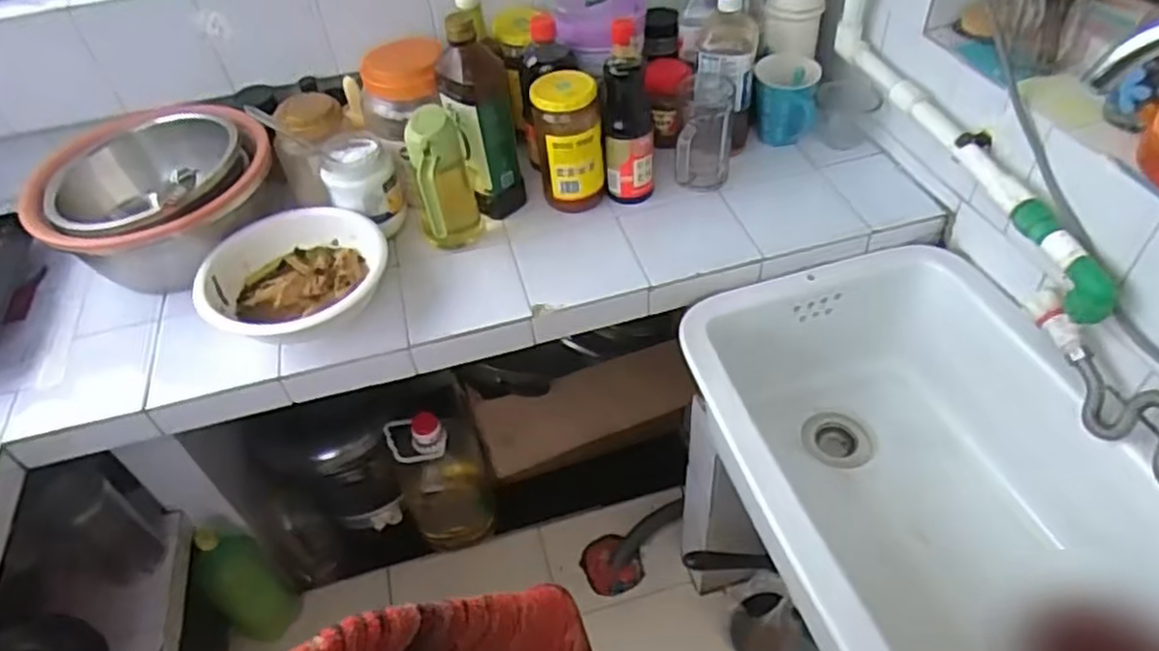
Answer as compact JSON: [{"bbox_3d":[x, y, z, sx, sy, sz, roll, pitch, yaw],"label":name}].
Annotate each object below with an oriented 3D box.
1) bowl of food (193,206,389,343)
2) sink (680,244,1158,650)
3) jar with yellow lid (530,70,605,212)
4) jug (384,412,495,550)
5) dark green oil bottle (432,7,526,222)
[{"bbox_3d":[-0.350,-0.061,0.908,0.221,0.062,0.175,-30,51,-22],"label":"bowl of food"},{"bbox_3d":[0.377,0.201,0.820,0.396,0.243,0.590,-15,47,-9],"label":"sink"},{"bbox_3d":[-0.012,-0.240,0.978,0.088,0.177,0.075,-5,46,1],"label":"jar with yellow lid"},{"bbox_3d":[-0.247,0.280,1.340,0.145,0.353,0.120,-23,49,-16],"label":"jug"},{"bbox_3d":[-0.126,-0.261,0.949,0.076,0.265,0.063,-25,49,-18],"label":"dark green oil bottle"}]

